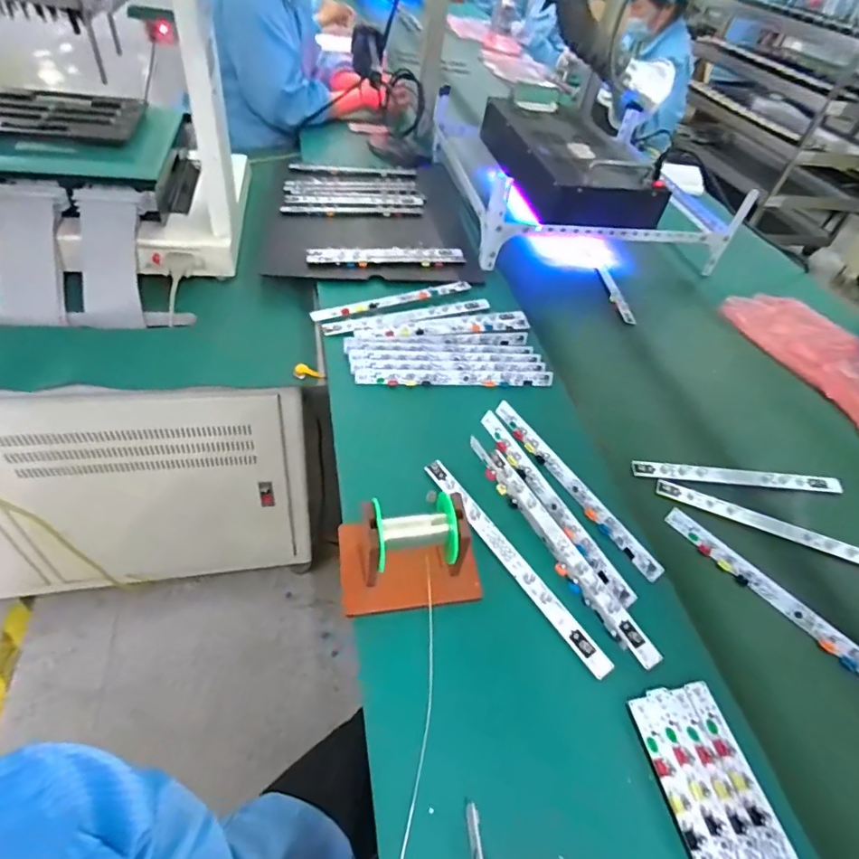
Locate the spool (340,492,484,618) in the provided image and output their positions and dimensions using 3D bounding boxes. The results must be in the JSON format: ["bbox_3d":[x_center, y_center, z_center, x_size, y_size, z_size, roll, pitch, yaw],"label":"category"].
[{"bbox_3d":[-0.016,0.120,0.497,0.144,0.099,0.093,4,47,-7],"label":"spool"}]

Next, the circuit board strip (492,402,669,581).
[{"bbox_3d":[0.176,0.063,0.633,0.024,0.008,0.289,-19,54,-25],"label":"circuit board strip"}]

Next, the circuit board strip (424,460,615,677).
[{"bbox_3d":[0.085,0.138,0.553,0.023,0.009,0.288,-23,56,-28],"label":"circuit board strip"}]

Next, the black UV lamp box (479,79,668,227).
[{"bbox_3d":[0.292,-0.586,1.080,0.253,0.091,0.476,-1,48,-11],"label":"black UV lamp box"}]

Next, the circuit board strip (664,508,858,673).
[{"bbox_3d":[0.396,0.193,0.556,0.022,0.015,0.290,-31,60,-32],"label":"circuit board strip"}]

